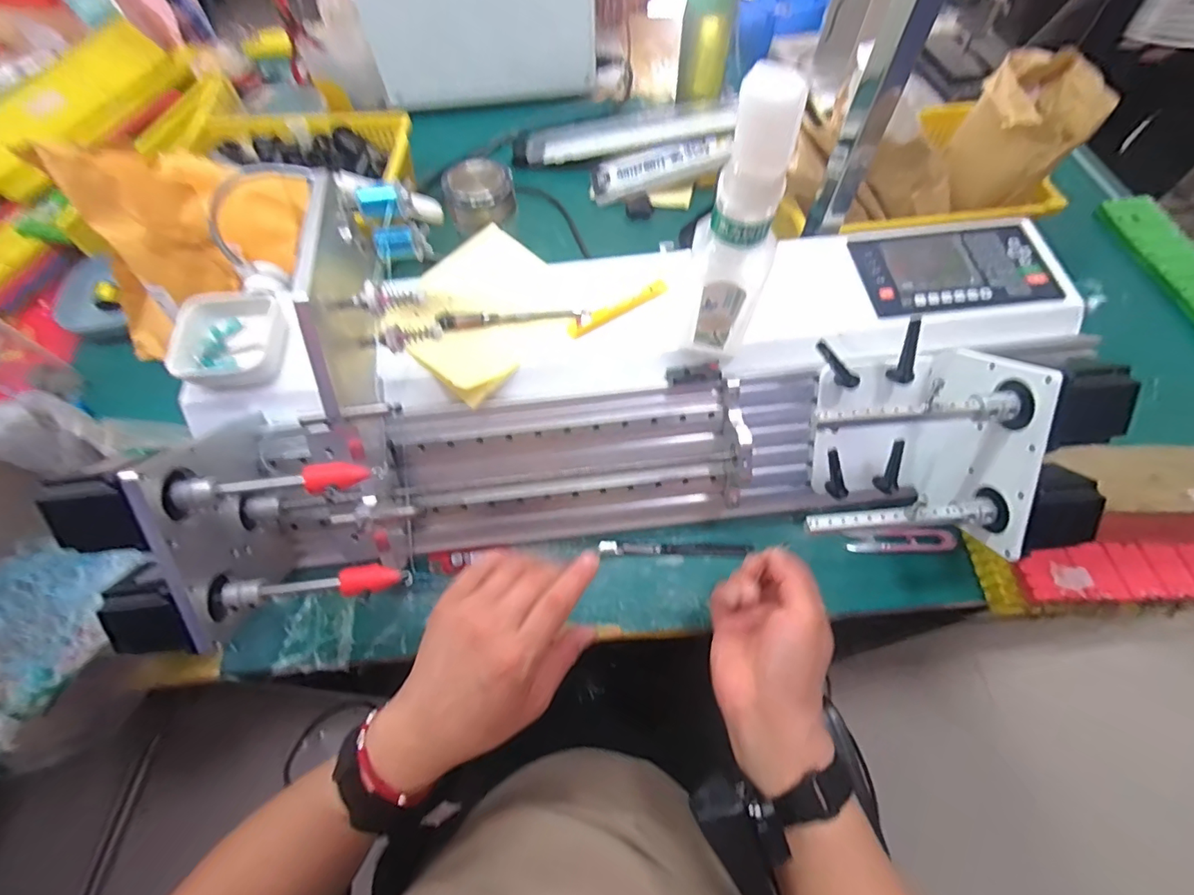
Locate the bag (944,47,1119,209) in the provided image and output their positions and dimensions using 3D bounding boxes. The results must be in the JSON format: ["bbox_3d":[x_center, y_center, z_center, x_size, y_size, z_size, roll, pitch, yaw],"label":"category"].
[{"bbox_3d":[0.471,-0.348,0.573,0.079,0.167,0.127,-24,71,-17],"label":"bag"}]

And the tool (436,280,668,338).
[{"bbox_3d":[-0.036,-0.118,0.461,0.207,0.016,0.043,-12,62,-4],"label":"tool"}]

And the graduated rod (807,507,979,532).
[{"bbox_3d":[0.222,0.054,0.383,0.124,0.007,0.014,-2,61,1],"label":"graduated rod"}]

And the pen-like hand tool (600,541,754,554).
[{"bbox_3d":[0.076,0.098,0.497,0.144,0.009,0.012,1,61,3],"label":"pen-like hand tool"}]

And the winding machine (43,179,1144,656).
[{"bbox_3d":[0.042,-0.025,0.444,0.785,0.204,0.295,-6,61,-1],"label":"winding machine"}]

